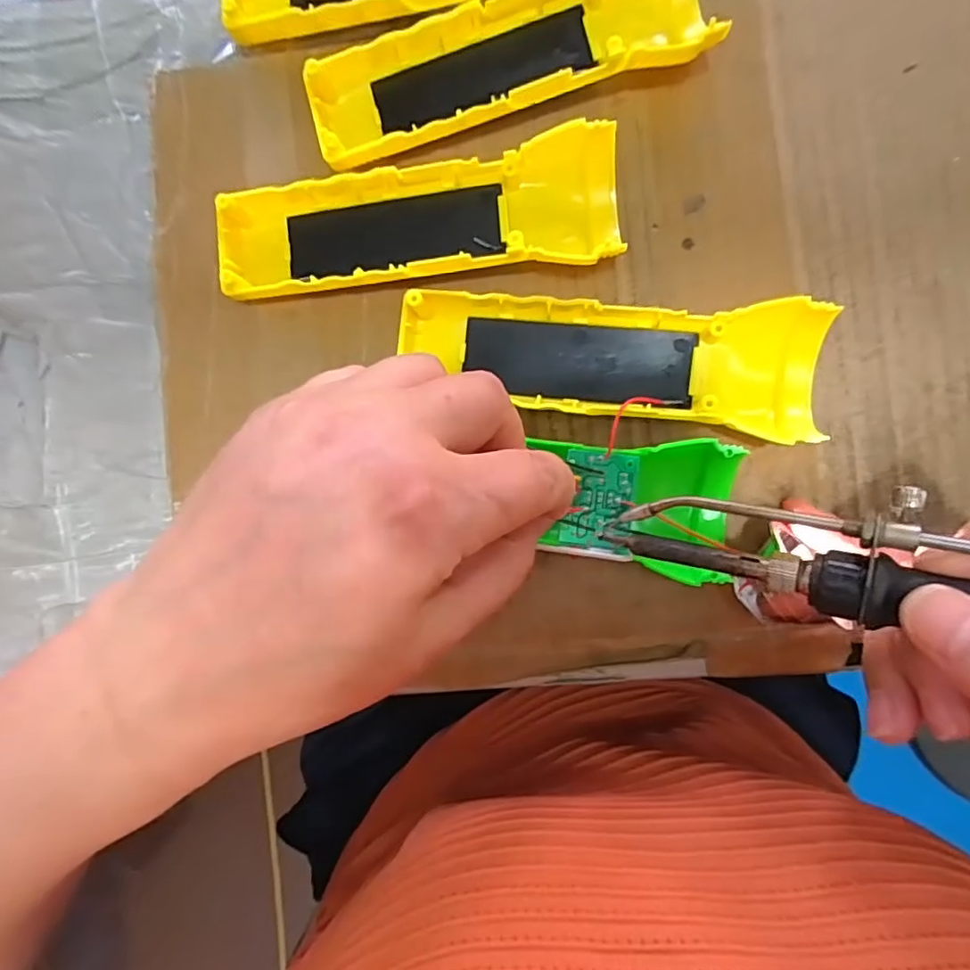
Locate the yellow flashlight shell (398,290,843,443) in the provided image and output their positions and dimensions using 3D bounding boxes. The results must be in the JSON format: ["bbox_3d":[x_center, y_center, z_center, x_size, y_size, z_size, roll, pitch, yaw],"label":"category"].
[{"bbox_3d":[0.047,-0.050,0.231,0.160,0.027,0.046,8,88,5],"label":"yellow flashlight shell"}]

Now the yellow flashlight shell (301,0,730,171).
[{"bbox_3d":[0.009,-0.178,0.240,0.164,0.025,0.060,-15,86,4],"label":"yellow flashlight shell"}]

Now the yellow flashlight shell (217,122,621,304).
[{"bbox_3d":[-0.028,-0.106,0.239,0.161,0.026,0.050,-2,87,5],"label":"yellow flashlight shell"}]

